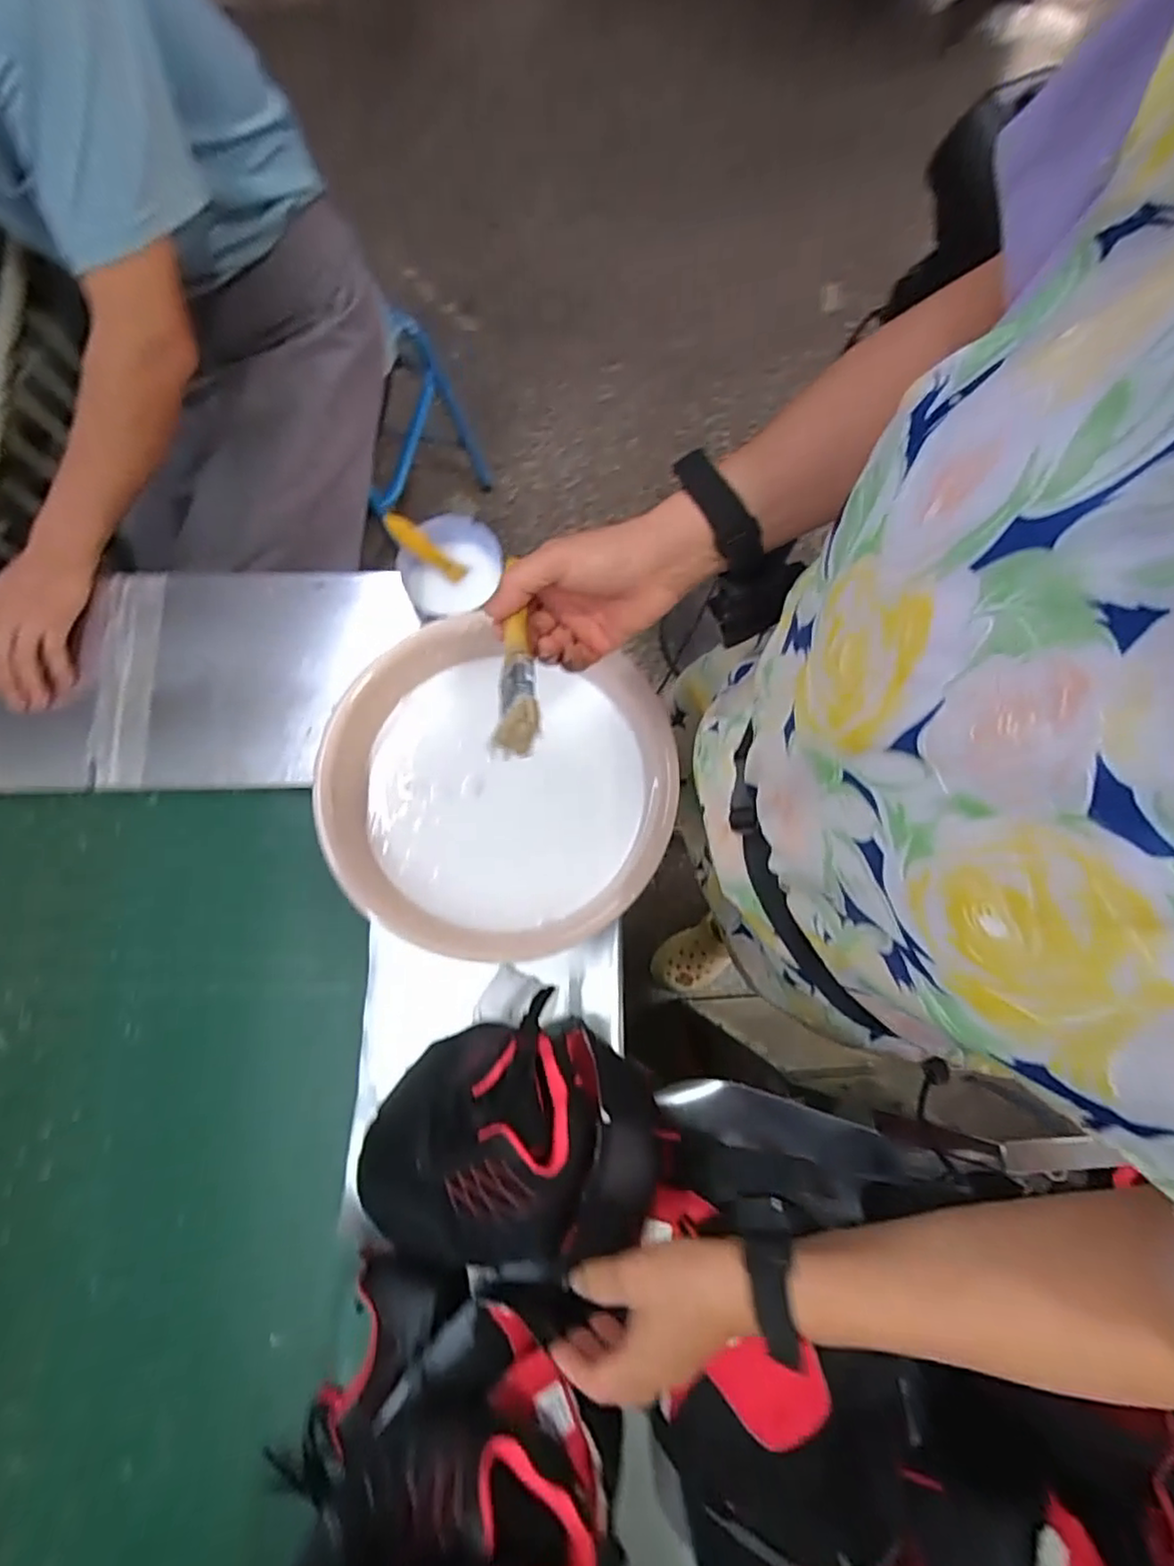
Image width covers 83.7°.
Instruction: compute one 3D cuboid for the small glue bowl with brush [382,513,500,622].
[{"bbox_3d":[-0.136,-0.218,0.650,0.102,0.063,0.088,-17,79,-4],"label":"small glue bowl with brush"}]

